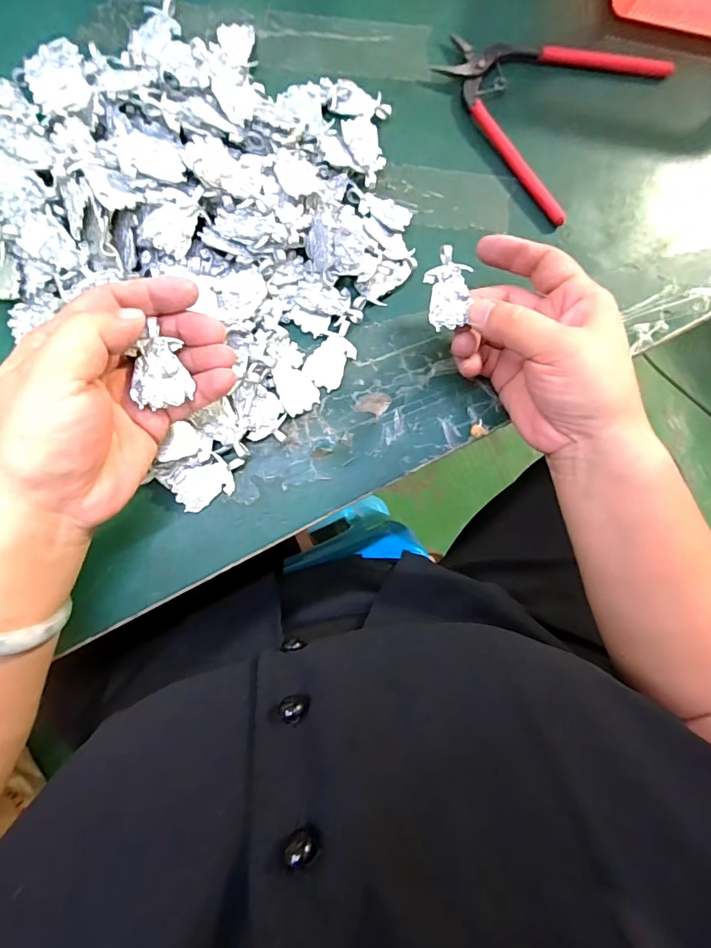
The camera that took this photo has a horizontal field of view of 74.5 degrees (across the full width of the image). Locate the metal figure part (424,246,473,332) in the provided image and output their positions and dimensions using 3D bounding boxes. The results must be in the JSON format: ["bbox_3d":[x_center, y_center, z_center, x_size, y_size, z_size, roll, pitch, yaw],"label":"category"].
[{"bbox_3d":[0.050,-0.101,0.257,0.023,0.008,0.042,-8,97,-1],"label":"metal figure part"}]

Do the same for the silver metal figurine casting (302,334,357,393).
[{"bbox_3d":[-0.015,-0.070,0.290,0.024,0.004,0.033,37,81,1],"label":"silver metal figurine casting"}]

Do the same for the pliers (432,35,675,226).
[{"bbox_3d":[0.149,-0.278,0.336,0.162,0.012,0.141,-43,88,-9],"label":"pliers"}]

